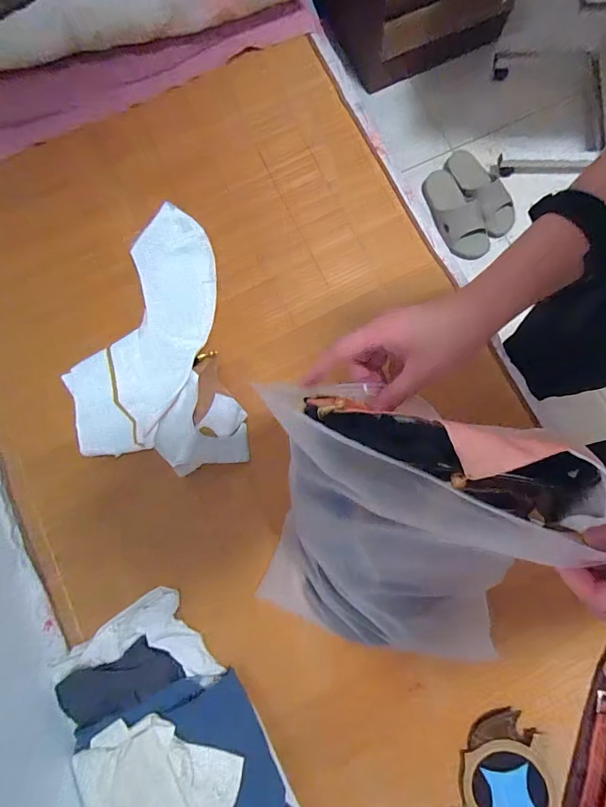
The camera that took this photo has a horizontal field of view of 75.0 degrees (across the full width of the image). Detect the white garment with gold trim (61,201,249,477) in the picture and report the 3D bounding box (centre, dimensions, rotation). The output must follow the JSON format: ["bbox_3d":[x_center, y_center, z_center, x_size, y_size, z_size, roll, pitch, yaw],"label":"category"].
[{"bbox_3d":[-0.245,-0.094,0.617,0.246,0.050,0.413,-13,80,-3],"label":"white garment with gold trim"}]

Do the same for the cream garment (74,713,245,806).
[{"bbox_3d":[-0.195,0.499,0.482,0.194,0.038,0.202,0,79,0],"label":"cream garment"}]

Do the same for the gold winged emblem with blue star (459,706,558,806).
[{"bbox_3d":[0.258,0.517,0.512,0.123,0.016,0.205,22,80,4],"label":"gold winged emblem with blue star"}]

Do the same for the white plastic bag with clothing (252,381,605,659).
[{"bbox_3d":[0.078,0.149,0.424,0.240,0.401,0.105,16,46,3],"label":"white plastic bag with clothing"}]

